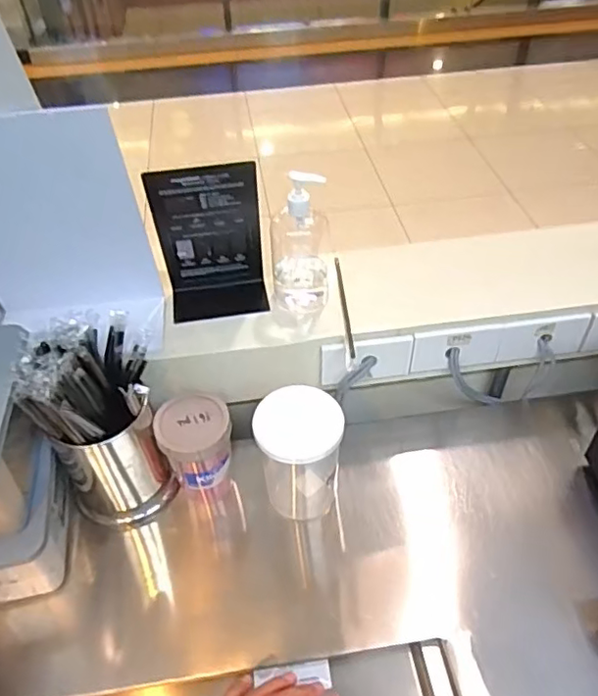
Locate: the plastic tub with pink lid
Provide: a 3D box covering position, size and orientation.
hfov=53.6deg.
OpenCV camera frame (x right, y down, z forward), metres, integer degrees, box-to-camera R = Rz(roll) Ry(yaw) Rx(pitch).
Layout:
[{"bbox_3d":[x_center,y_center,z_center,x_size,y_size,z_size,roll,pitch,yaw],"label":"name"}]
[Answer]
[{"bbox_3d":[-0.125,0.116,0.726,0.084,0.095,0.084,-1,46,1],"label":"plastic tub with pink lid"}]

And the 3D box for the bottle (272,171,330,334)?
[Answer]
[{"bbox_3d":[0.000,-0.119,0.735,0.076,0.186,0.098,-2,46,0],"label":"bottle"}]

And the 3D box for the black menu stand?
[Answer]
[{"bbox_3d":[-0.109,-0.126,0.749,0.127,0.232,0.075,-1,46,2],"label":"black menu stand"}]

